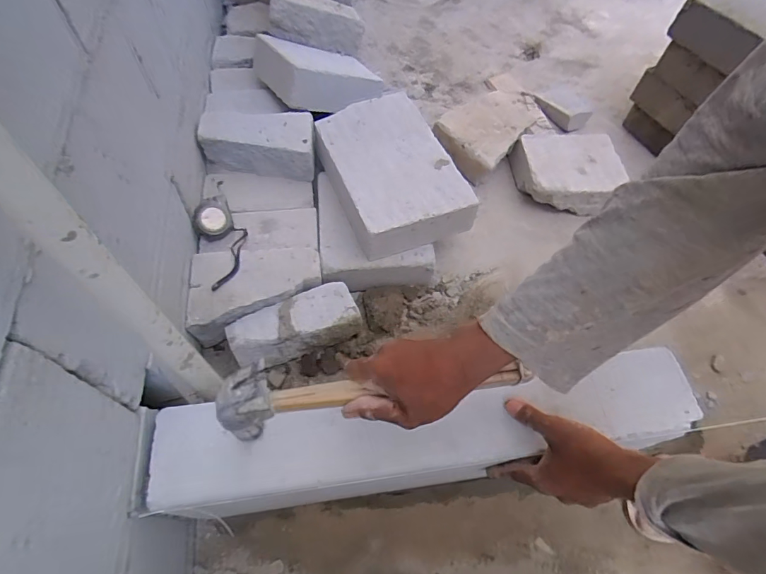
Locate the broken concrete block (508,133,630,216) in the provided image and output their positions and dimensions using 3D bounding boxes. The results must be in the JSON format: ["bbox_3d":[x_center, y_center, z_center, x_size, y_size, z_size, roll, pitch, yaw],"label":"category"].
[{"bbox_3d":[0.388,-0.238,0.907,0.201,0.076,0.175,-4,60,-6],"label":"broken concrete block"}]

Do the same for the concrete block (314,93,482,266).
[{"bbox_3d":[0.011,-0.216,0.783,0.203,0.068,0.316,-18,62,-14],"label":"concrete block"}]

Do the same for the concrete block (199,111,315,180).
[{"bbox_3d":[-0.227,-0.273,0.816,0.208,0.076,0.099,6,59,0],"label":"concrete block"}]

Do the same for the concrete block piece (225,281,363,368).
[{"bbox_3d":[-0.140,0.061,0.688,0.200,0.073,0.086,-16,62,-13],"label":"concrete block piece"}]

